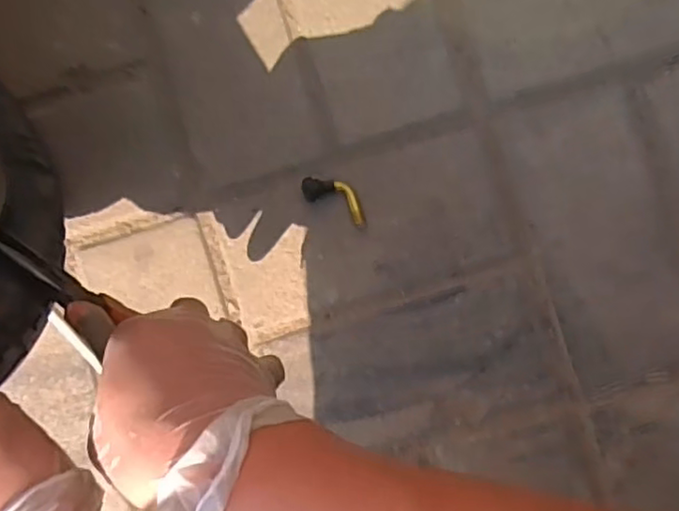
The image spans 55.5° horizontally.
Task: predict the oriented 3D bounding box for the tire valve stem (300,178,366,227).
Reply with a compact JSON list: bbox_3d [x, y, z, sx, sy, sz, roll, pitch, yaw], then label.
[{"bbox_3d":[-0.002,-0.039,0.431,0.049,0.010,0.021,28,91,4],"label":"tire valve stem"}]

